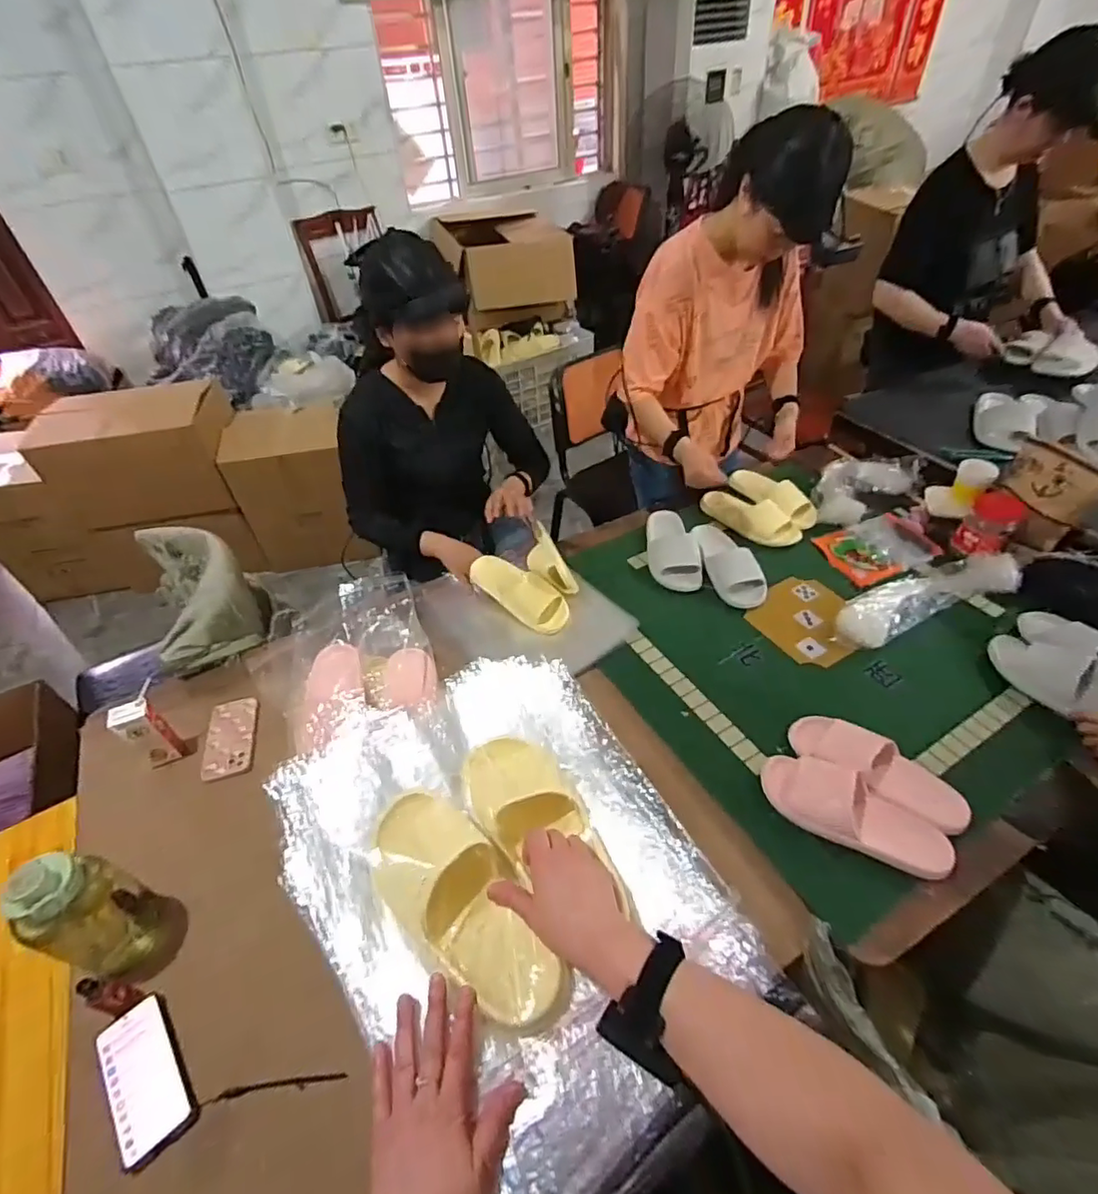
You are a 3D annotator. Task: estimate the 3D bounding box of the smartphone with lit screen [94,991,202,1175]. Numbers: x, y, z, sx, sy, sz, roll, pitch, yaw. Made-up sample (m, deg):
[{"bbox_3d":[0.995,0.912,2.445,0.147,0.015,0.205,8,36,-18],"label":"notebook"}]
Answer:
[{"bbox_3d":[-0.495,0.583,0.692,0.080,0.014,0.170,-35,52,-27],"label":"smartphone with lit screen"}]

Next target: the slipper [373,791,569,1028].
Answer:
[{"bbox_3d":[-0.086,0.289,0.543,0.104,0.056,0.238,-35,62,-26],"label":"slipper"}]

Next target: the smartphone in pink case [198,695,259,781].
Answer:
[{"bbox_3d":[-0.587,0.258,1.040,0.085,0.014,0.165,-15,44,-7],"label":"smartphone in pink case"}]

